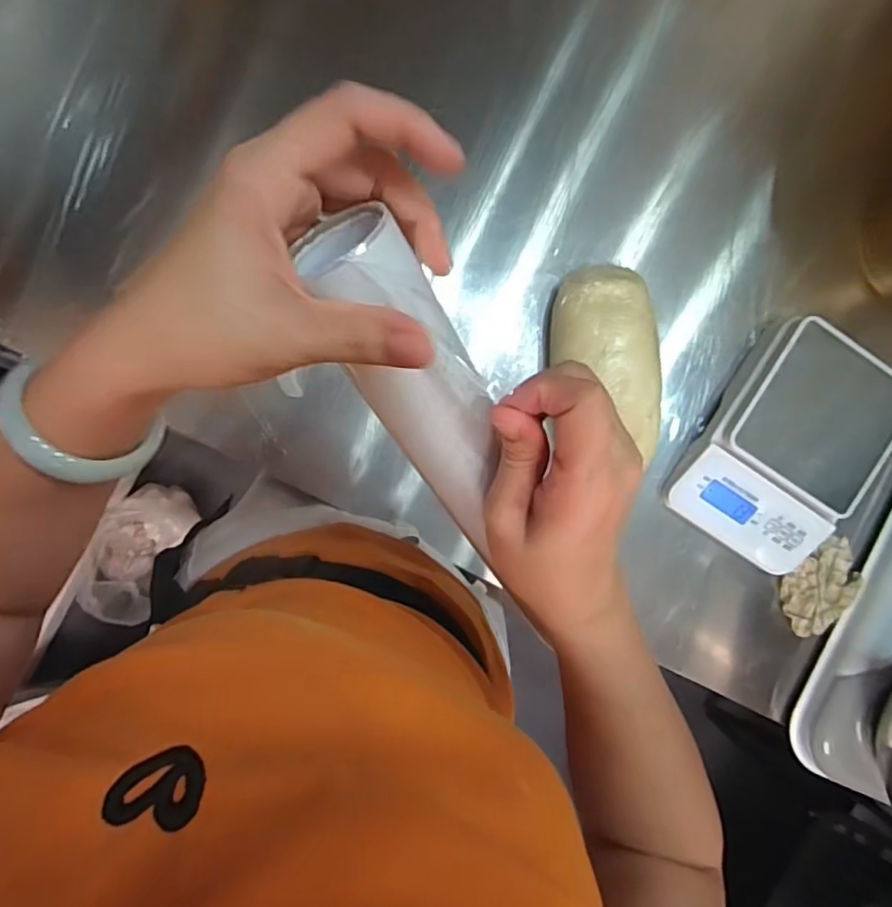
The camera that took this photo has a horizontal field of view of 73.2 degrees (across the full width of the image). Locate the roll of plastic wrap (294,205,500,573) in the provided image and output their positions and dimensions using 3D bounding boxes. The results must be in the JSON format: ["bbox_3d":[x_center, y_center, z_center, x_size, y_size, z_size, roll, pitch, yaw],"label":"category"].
[{"bbox_3d":[-0.007,-0.020,0.254,0.045,0.041,0.159,-25,123,-3],"label":"roll of plastic wrap"}]

